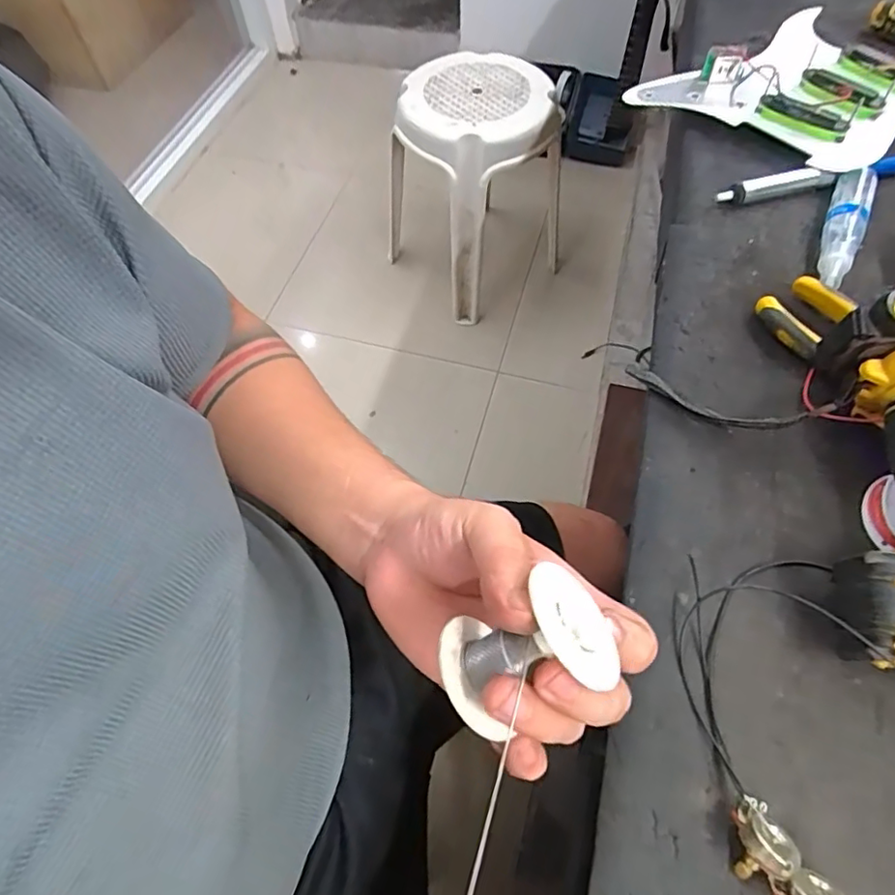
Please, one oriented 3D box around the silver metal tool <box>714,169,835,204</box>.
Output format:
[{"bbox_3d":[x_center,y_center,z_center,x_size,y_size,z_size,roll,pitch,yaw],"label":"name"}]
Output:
[{"bbox_3d":[0.282,-0.226,0.501,0.104,0.013,0.013,-13,60,-6],"label":"silver metal tool"}]

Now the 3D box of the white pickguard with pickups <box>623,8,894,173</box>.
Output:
[{"bbox_3d":[0.342,-0.345,0.552,0.269,0.038,0.204,-31,64,-15],"label":"white pickguard with pickups"}]

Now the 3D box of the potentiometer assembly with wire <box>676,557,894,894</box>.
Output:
[{"bbox_3d":[0.192,0.135,0.290,0.126,0.024,0.168,-5,60,-1],"label":"potentiometer assembly with wire"}]

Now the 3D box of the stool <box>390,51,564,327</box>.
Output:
[{"bbox_3d":[0.074,-0.588,1.332,0.331,0.454,0.321,-32,64,-16],"label":"stool"}]

